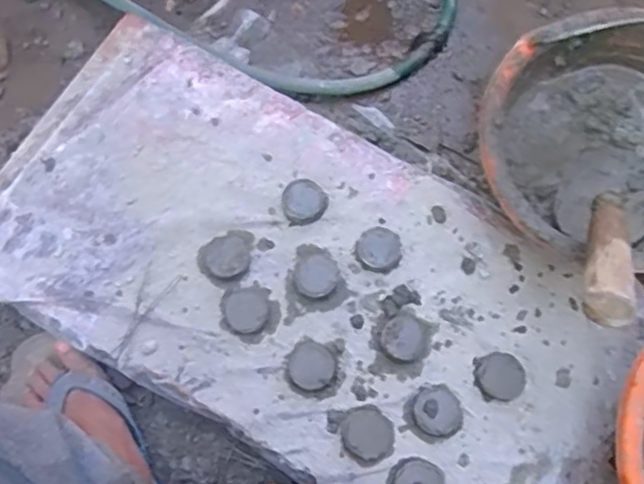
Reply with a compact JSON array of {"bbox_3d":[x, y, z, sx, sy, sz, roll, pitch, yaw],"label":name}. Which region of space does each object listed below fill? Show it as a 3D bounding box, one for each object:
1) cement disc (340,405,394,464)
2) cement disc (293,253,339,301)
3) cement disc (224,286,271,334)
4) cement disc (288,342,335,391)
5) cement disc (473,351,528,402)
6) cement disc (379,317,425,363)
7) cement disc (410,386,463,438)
[{"bbox_3d":[0.043,0.178,0.610,0.048,0.013,0.049,0,74,0],"label":"cement disc"},{"bbox_3d":[-0.006,0.034,0.643,0.041,0.020,0.042,0,74,0],"label":"cement disc"},{"bbox_3d":[-0.071,0.065,0.638,0.040,0.013,0.045,33,76,9],"label":"cement disc"},{"bbox_3d":[-0.010,0.117,0.623,0.042,0.016,0.042,0,74,0],"label":"cement disc"},{"bbox_3d":[0.169,0.127,0.624,0.048,0.018,0.044,0,74,0],"label":"cement disc"},{"bbox_3d":[0.077,0.093,0.632,0.041,0.017,0.044,0,74,0],"label":"cement disc"},{"bbox_3d":[0.108,0.158,0.615,0.048,0.022,0.044,0,74,0],"label":"cement disc"}]

